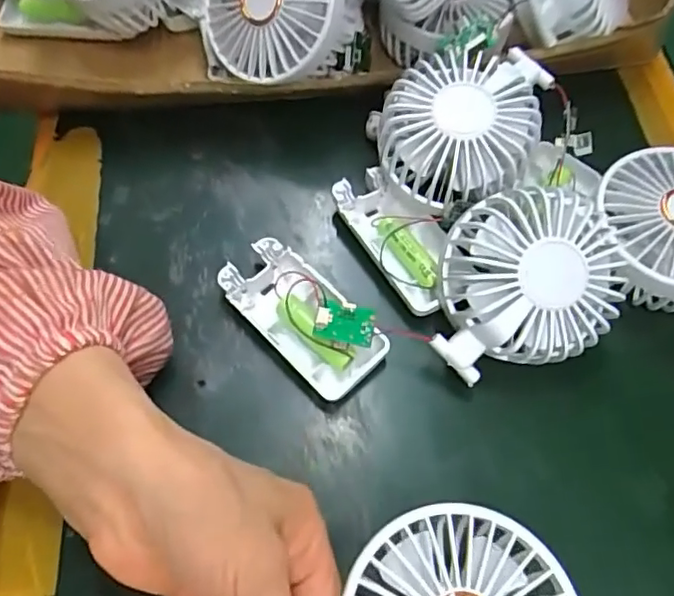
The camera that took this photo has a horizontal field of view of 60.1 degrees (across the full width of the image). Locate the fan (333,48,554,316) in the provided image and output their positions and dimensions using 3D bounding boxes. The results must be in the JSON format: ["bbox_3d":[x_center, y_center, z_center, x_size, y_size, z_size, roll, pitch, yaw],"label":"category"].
[{"bbox_3d":[0.054,-0.077,0.327,0.091,0.069,0.146,33,66,12],"label":"fan"}]

